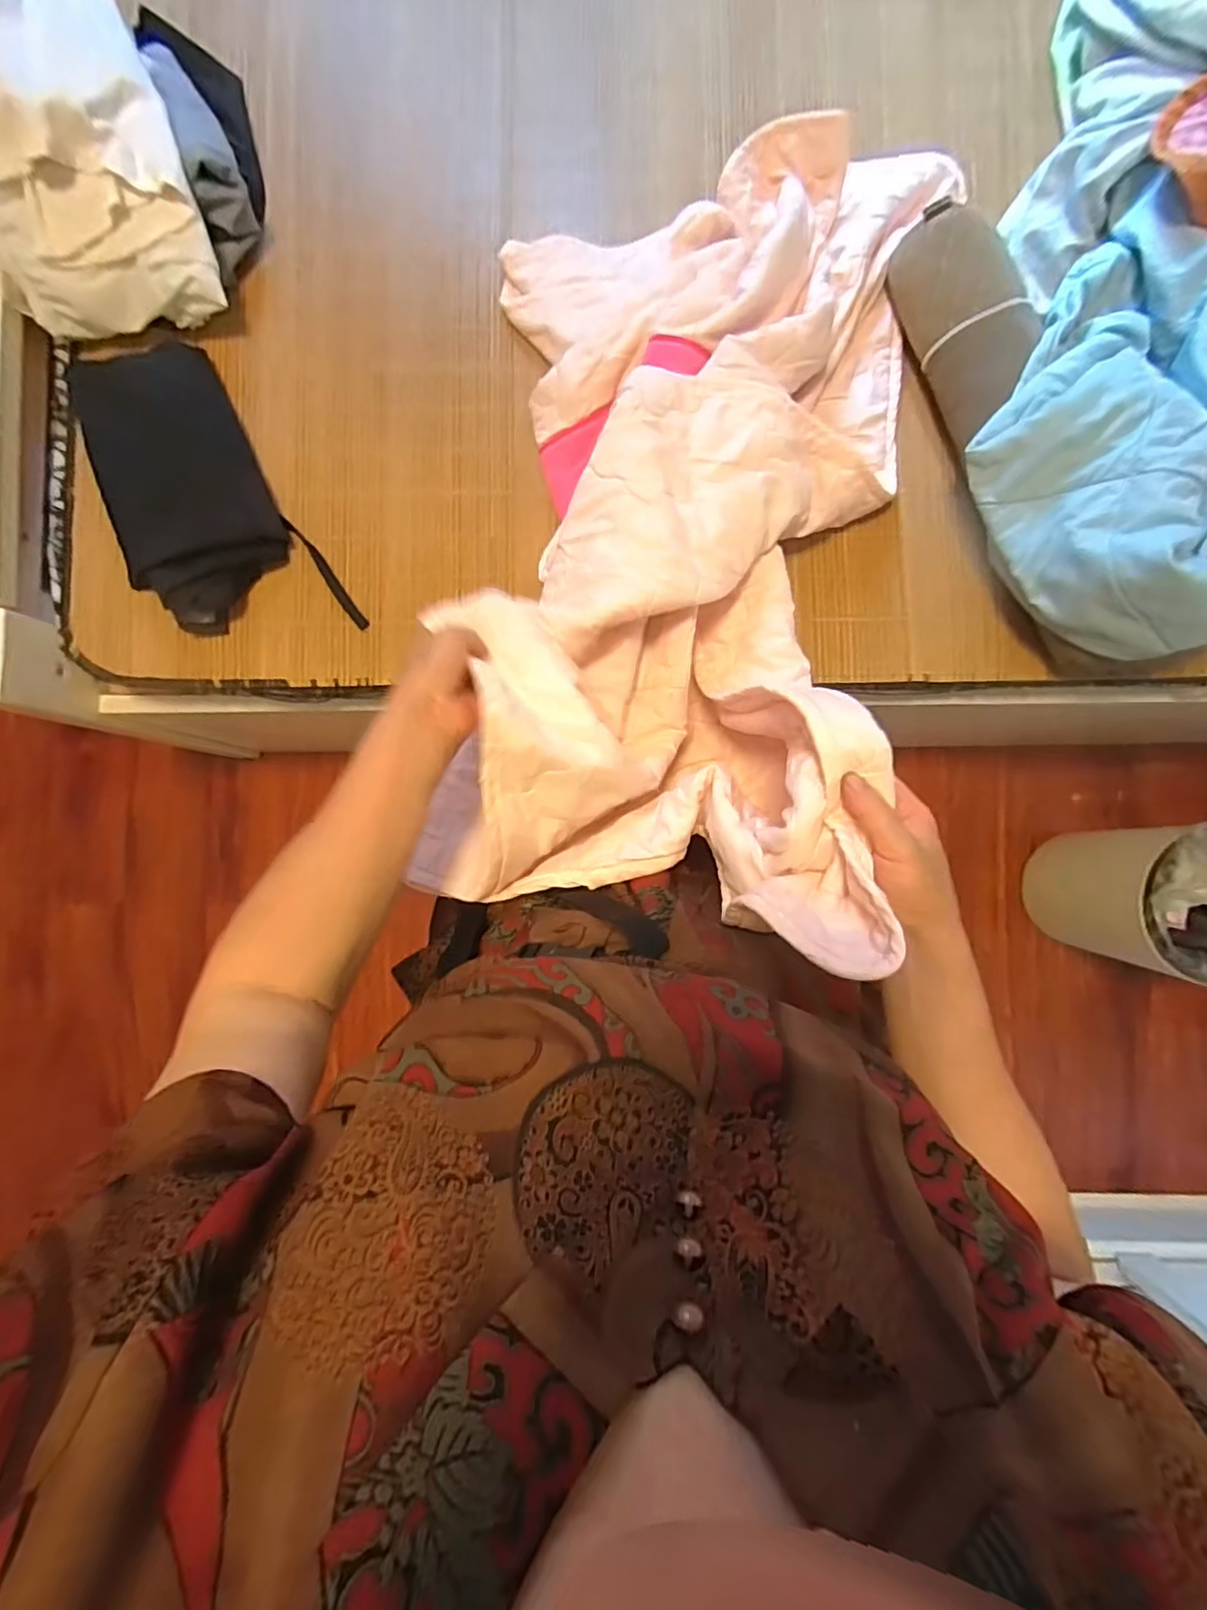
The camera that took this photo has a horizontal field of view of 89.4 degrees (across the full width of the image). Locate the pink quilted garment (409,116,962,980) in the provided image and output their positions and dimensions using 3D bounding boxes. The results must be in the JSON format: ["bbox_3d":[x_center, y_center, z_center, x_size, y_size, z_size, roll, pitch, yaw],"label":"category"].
[{"bbox_3d":[0.084,-0.308,0.606,0.400,0.263,0.859,12,72,2],"label":"pink quilted garment"}]

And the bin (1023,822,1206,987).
[{"bbox_3d":[0.835,0.140,0.923,0.183,0.252,0.200,24,88,2],"label":"bin"}]

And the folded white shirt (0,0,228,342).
[{"bbox_3d":[-0.543,-0.643,0.612,0.219,0.142,0.284,-22,87,0],"label":"folded white shirt"}]

